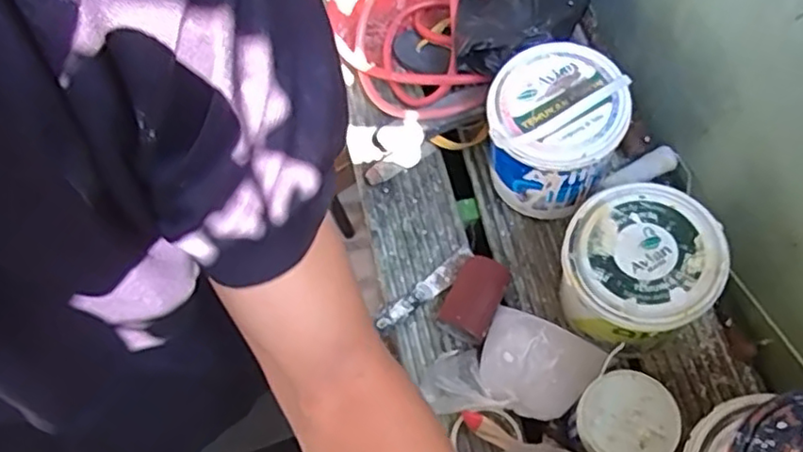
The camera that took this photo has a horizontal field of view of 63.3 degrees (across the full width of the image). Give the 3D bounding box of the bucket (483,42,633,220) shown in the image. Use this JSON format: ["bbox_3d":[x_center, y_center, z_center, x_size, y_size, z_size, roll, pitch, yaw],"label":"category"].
[{"bbox_3d":[0.207,-0.128,0.925,0.171,0.213,0.164,-1,67,2],"label":"bucket"}]

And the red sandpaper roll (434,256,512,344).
[{"bbox_3d":[0.103,0.102,0.925,0.072,0.057,0.116,24,70,11],"label":"red sandpaper roll"}]

